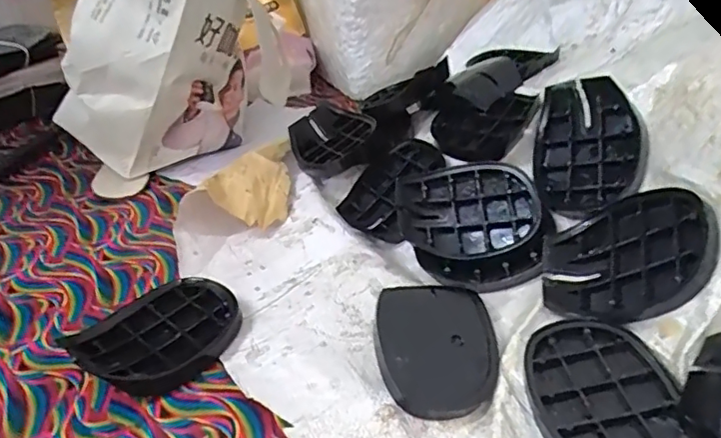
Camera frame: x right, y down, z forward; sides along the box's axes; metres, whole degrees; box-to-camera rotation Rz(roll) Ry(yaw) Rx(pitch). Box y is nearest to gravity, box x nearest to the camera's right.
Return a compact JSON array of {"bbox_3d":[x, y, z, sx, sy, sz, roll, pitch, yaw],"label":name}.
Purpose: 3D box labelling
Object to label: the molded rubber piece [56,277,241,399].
[{"bbox_3d":[-0.153,0.087,0.438,0.089,0.022,0.114,25,47,34],"label":"molded rubber piece"}]

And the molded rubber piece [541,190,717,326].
[{"bbox_3d":[0.189,0.027,0.404,0.019,0.118,0.087,25,47,-33],"label":"molded rubber piece"}]

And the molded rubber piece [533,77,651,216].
[{"bbox_3d":[0.188,-0.060,0.473,0.089,0.014,0.124,1,66,43],"label":"molded rubber piece"}]

